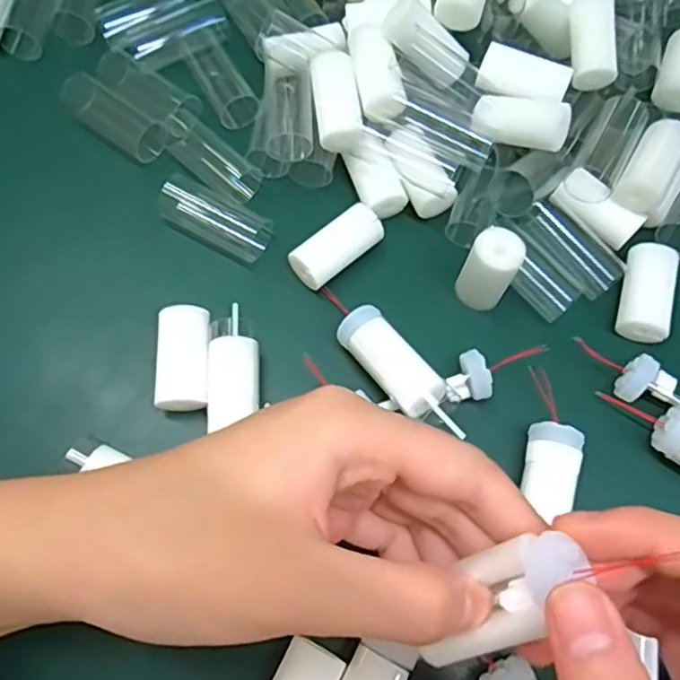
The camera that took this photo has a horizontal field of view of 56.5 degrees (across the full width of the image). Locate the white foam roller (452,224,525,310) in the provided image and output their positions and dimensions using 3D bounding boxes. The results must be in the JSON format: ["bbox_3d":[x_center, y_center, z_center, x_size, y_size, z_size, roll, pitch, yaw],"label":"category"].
[{"bbox_3d":[0.063,-0.028,0.272,0.020,0.044,0.019,28,71,8],"label":"white foam roller"}]

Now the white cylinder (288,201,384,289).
[{"bbox_3d":[-0.001,-0.040,0.283,0.043,0.019,0.019,-40,76,-15],"label":"white cylinder"}]

